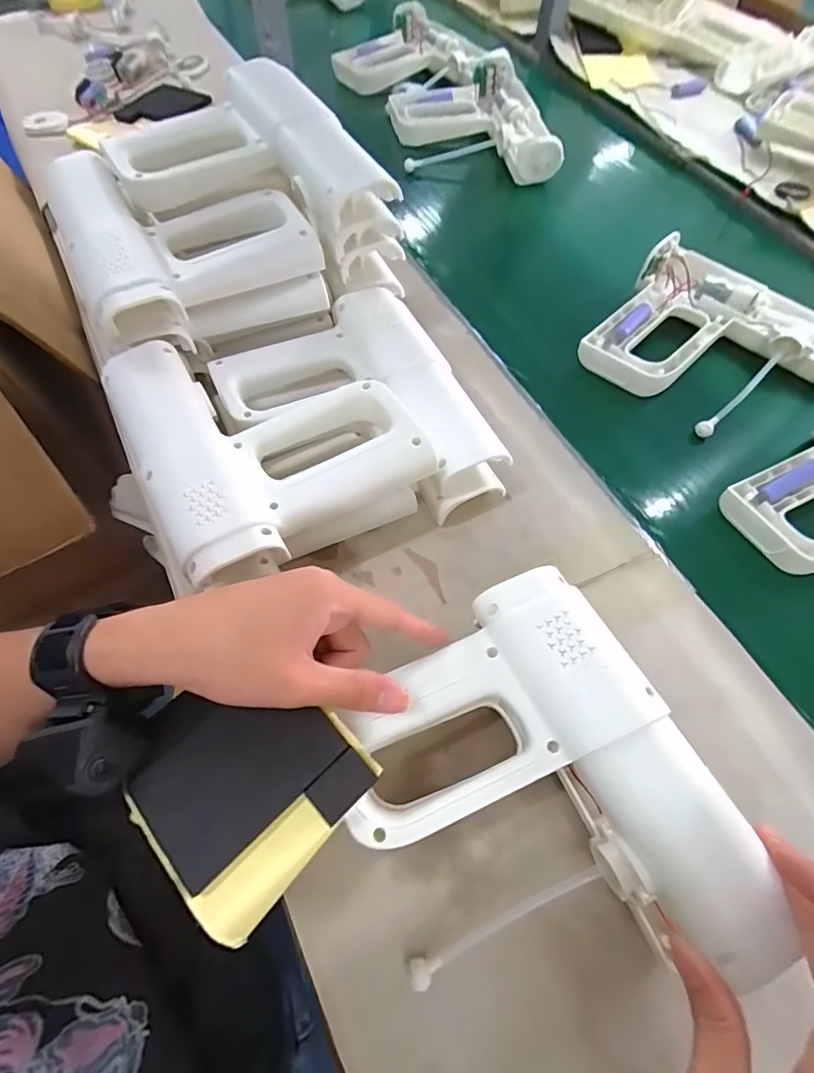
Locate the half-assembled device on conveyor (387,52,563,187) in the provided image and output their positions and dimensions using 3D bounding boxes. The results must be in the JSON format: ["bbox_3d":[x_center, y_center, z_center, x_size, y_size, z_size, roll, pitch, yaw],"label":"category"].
[{"bbox_3d":[0.076,-0.553,0.666,0.194,0.041,0.265,-10,64,-3],"label":"half-assembled device on conveyor"}]

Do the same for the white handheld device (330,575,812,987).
[{"bbox_3d":[0.063,0.140,0.277,0.168,0.070,0.197,-23,65,-9],"label":"white handheld device"}]

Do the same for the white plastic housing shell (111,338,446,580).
[{"bbox_3d":[-0.103,-0.081,0.360,0.172,0.034,0.197,-30,66,-12],"label":"white plastic housing shell"}]

